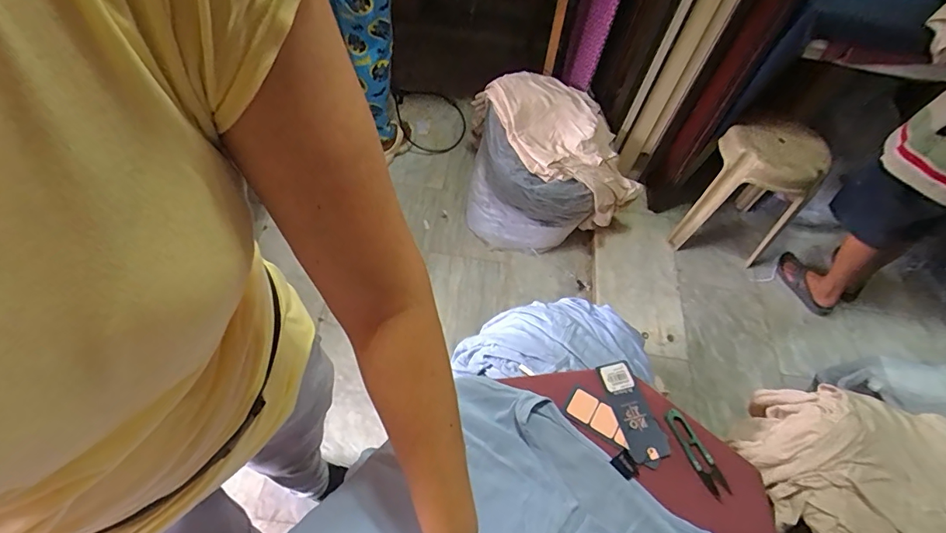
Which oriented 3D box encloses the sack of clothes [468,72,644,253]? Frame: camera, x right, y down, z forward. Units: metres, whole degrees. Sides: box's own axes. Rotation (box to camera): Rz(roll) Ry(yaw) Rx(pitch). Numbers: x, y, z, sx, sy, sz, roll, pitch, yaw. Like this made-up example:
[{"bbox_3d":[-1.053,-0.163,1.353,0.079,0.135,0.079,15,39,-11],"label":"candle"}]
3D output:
[{"bbox_3d":[0.260,-0.352,1.615,0.548,0.395,0.474,10,57,0],"label":"sack of clothes"}]

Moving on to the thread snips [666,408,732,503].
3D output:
[{"bbox_3d":[0.254,0.210,0.519,0.026,0.016,0.098,-19,56,-17],"label":"thread snips"}]

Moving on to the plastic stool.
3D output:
[{"bbox_3d":[0.909,-0.228,1.531,0.281,0.453,0.336,-36,68,-25],"label":"plastic stool"}]

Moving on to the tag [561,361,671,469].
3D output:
[{"bbox_3d":[0.184,0.170,0.550,0.117,0.008,0.095,31,57,19],"label":"tag"}]

